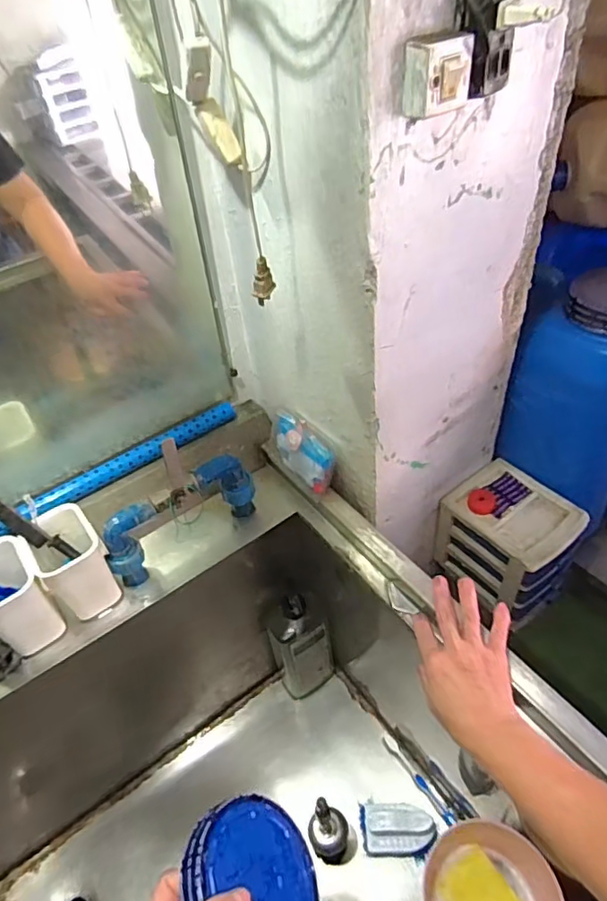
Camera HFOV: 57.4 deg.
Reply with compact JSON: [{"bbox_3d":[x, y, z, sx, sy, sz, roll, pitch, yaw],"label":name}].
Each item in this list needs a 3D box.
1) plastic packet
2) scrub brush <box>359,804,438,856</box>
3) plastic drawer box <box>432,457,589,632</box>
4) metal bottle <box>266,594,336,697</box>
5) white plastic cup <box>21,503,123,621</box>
[{"bbox_3d":[-0.004,0.001,0.749,0.115,0.078,0.047,33,57,33],"label":"plastic packet"},{"bbox_3d":[0.130,0.526,0.775,0.102,0.056,0.069,-3,45,4],"label":"scrub brush"},{"bbox_3d":[0.316,0.138,0.858,0.146,0.151,0.169,-32,50,-23],"label":"plastic drawer box"},{"bbox_3d":[-0.001,0.314,0.883,0.092,0.259,0.052,-20,46,-12],"label":"metal bottle"},{"bbox_3d":[-0.265,0.134,0.652,0.069,0.115,0.078,-28,49,-20],"label":"white plastic cup"}]

